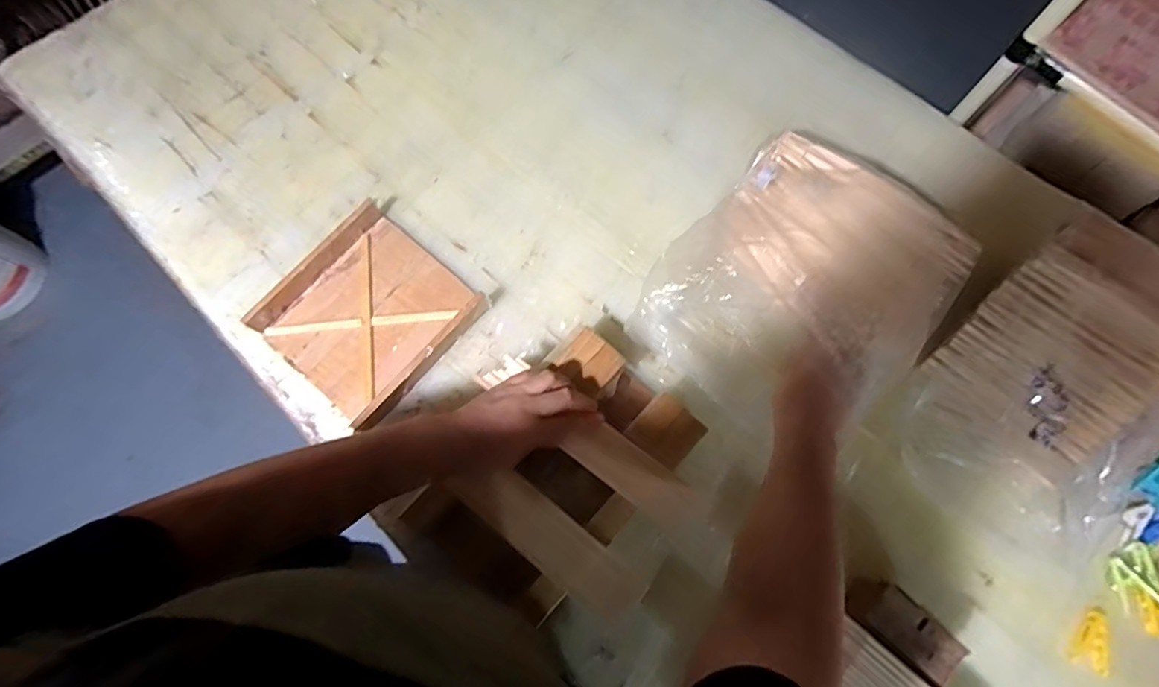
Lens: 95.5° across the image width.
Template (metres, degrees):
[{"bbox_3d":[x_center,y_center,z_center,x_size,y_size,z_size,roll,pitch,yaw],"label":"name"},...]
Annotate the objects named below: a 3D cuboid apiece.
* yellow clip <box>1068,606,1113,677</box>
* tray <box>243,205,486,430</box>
[{"bbox_3d":[0.516,0.293,0.523,0.040,0.005,0.060,27,75,9],"label":"yellow clip"},{"bbox_3d":[-0.248,-0.035,0.621,0.200,0.037,0.201,37,77,12],"label":"tray"}]

